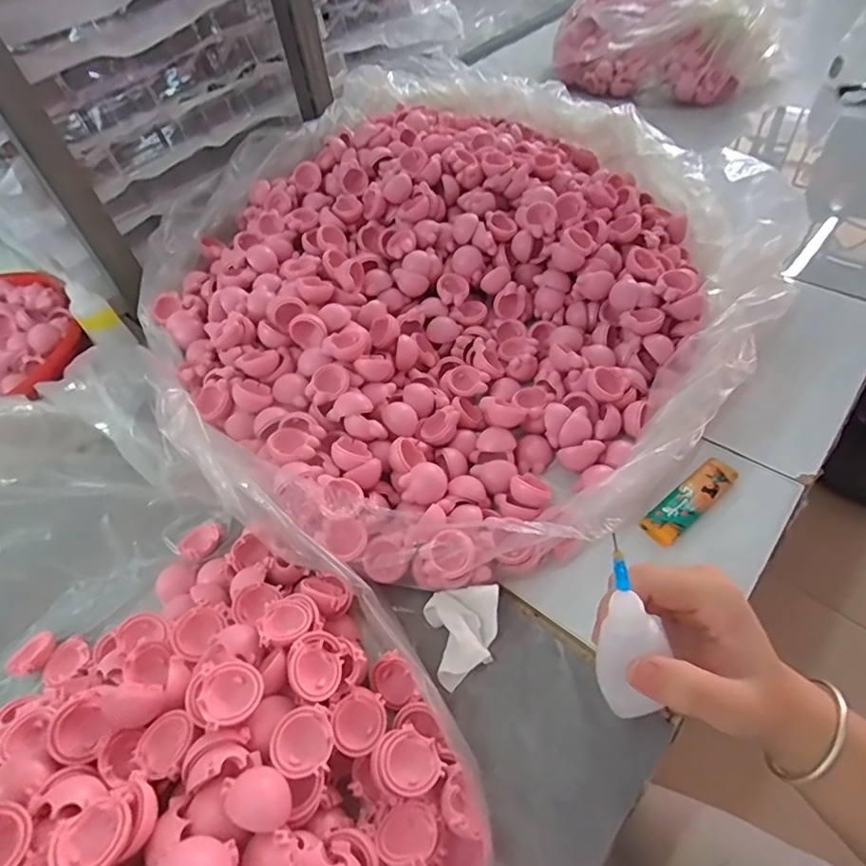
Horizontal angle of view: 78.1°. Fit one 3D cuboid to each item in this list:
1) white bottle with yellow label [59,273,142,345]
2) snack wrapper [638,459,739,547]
[{"bbox_3d":[-0.329,-0.115,0.517,0.025,0.077,0.029,0,45,41],"label":"white bottle with yellow label"},{"bbox_3d":[0.178,0.046,0.369,0.079,0.008,0.023,-34,55,-20],"label":"snack wrapper"}]

